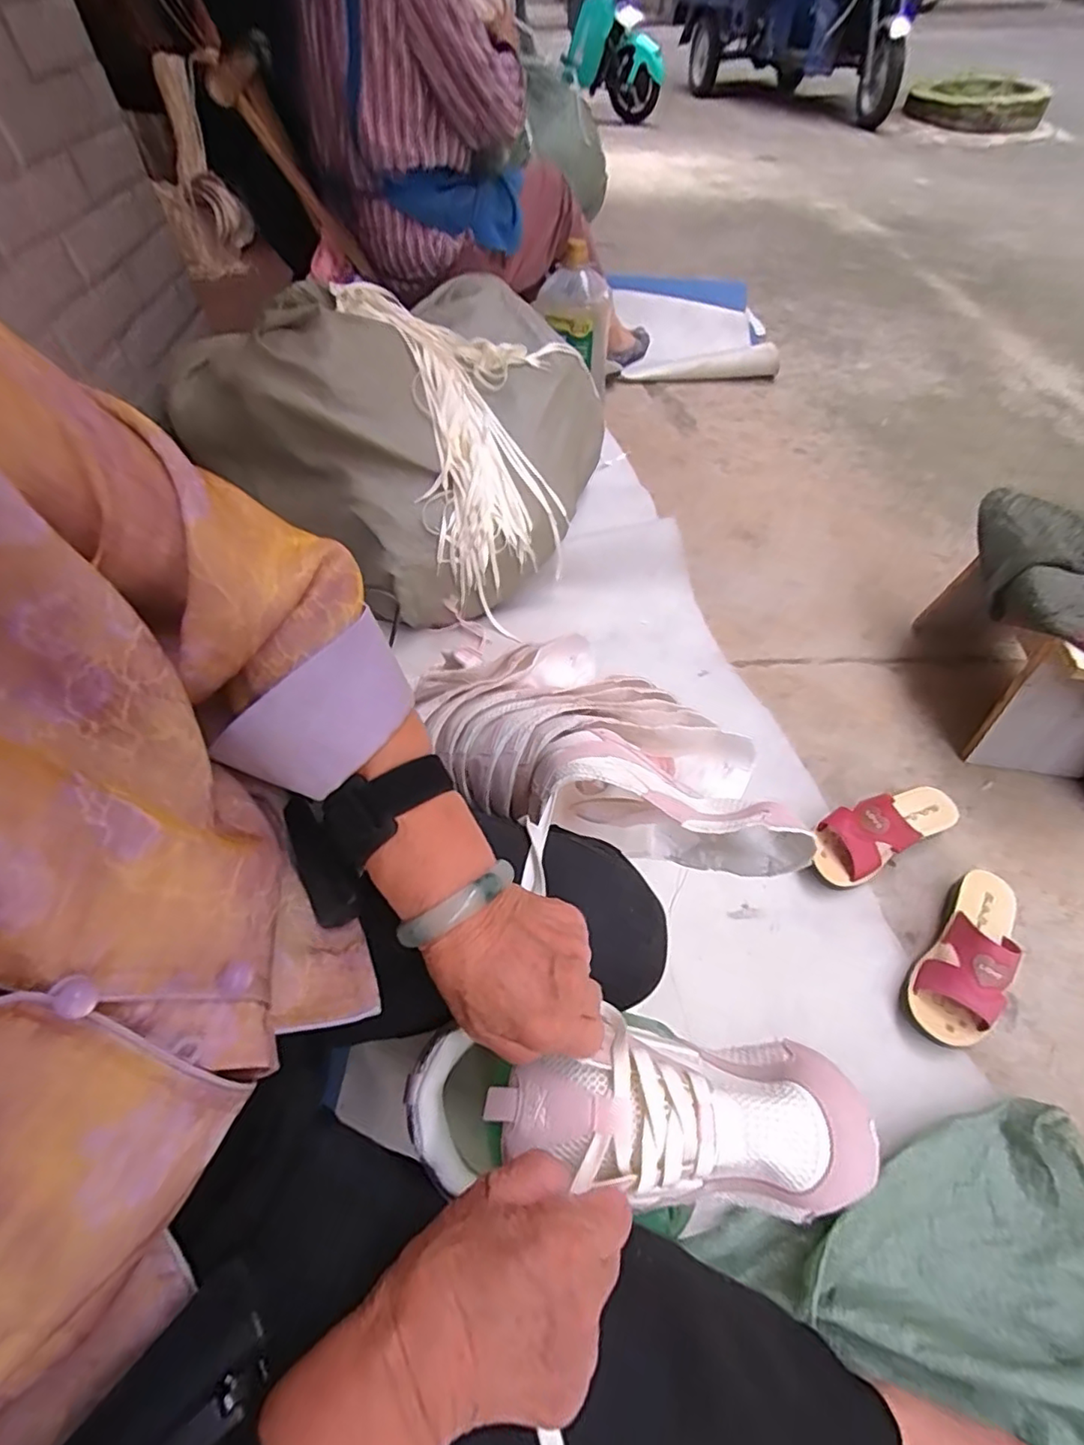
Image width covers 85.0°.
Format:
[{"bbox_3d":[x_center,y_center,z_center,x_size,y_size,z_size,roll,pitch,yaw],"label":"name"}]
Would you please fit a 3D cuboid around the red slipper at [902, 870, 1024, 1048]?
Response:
[{"bbox_3d":[0.504,0.264,0.686,0.081,0.077,0.227,34,60,22],"label":"red slipper"}]

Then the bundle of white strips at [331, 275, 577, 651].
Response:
[{"bbox_3d":[-0.077,-0.480,1.017,0.370,0.120,0.568,-19,89,-30],"label":"bundle of white strips"}]

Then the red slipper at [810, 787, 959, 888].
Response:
[{"bbox_3d":[0.454,0.134,0.783,0.225,0.075,0.085,-23,58,-17],"label":"red slipper"}]

